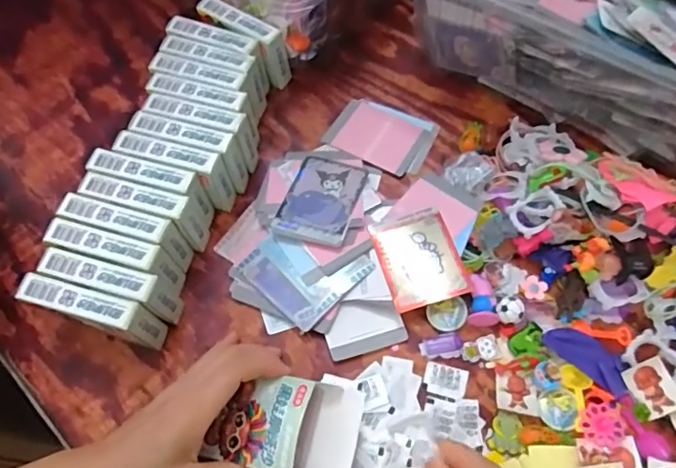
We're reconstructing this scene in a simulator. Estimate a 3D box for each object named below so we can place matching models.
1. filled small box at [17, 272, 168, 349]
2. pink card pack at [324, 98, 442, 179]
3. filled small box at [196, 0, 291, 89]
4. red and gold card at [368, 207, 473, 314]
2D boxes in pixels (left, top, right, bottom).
[{"bbox_3d":[-0.186,0.063,0.420,0.093,0.068,0.025,16,65,10],"label":"filled small box"},{"bbox_3d":[0.043,-0.099,0.531,0.097,0.004,0.075,21,66,13],"label":"pink card pack"},{"bbox_3d":[-0.093,-0.192,0.549,0.094,0.071,0.024,35,70,18],"label":"filled small box"},{"bbox_3d":[0.067,0.019,0.449,0.062,0.013,0.084,-15,63,-5],"label":"red and gold card"}]

